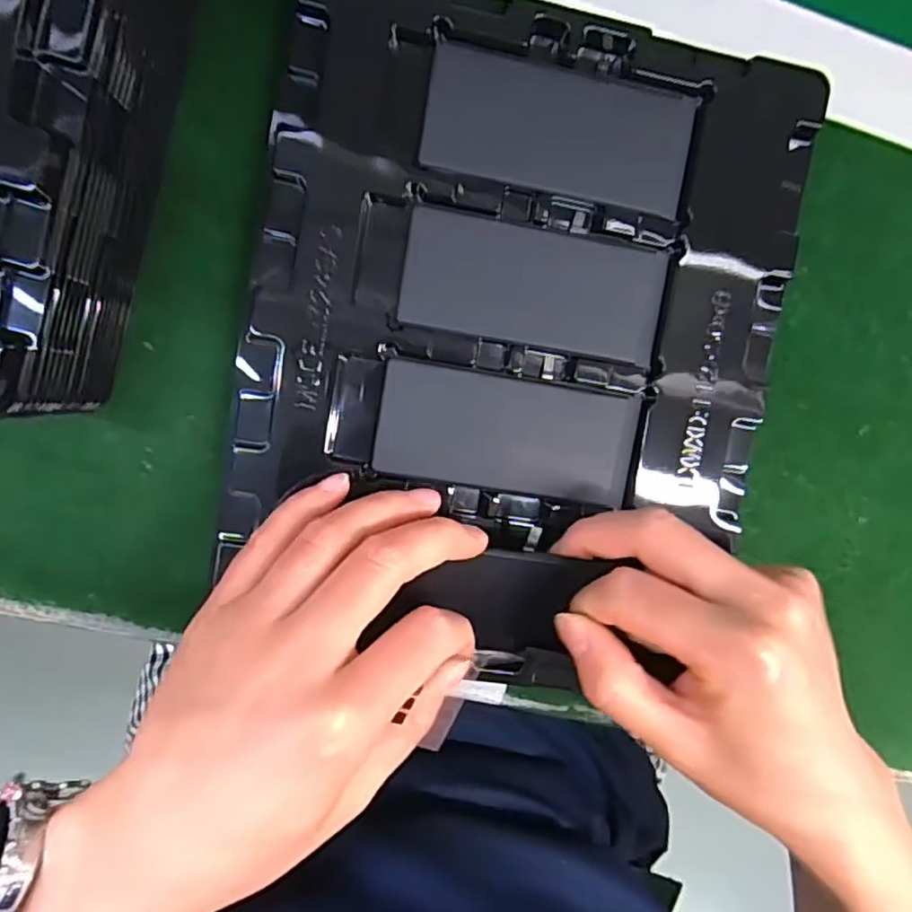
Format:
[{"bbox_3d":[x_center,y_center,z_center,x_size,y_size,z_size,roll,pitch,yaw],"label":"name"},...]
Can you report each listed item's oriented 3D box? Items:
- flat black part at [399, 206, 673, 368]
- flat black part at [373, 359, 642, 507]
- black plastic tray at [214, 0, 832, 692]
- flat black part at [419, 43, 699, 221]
[{"bbox_3d":[0.033,-0.070,0.261,0.107,0.006,0.047,9,95,-8],"label":"flat black part"},{"bbox_3d":[0.022,-0.009,0.267,0.108,0.008,0.048,8,96,-8],"label":"flat black part"},{"bbox_3d":[0.029,-0.043,0.260,0.215,0.015,0.259,9,95,-8],"label":"black plastic tray"},{"bbox_3d":[0.042,-0.132,0.256,0.109,0.005,0.049,9,95,-8],"label":"flat black part"}]

